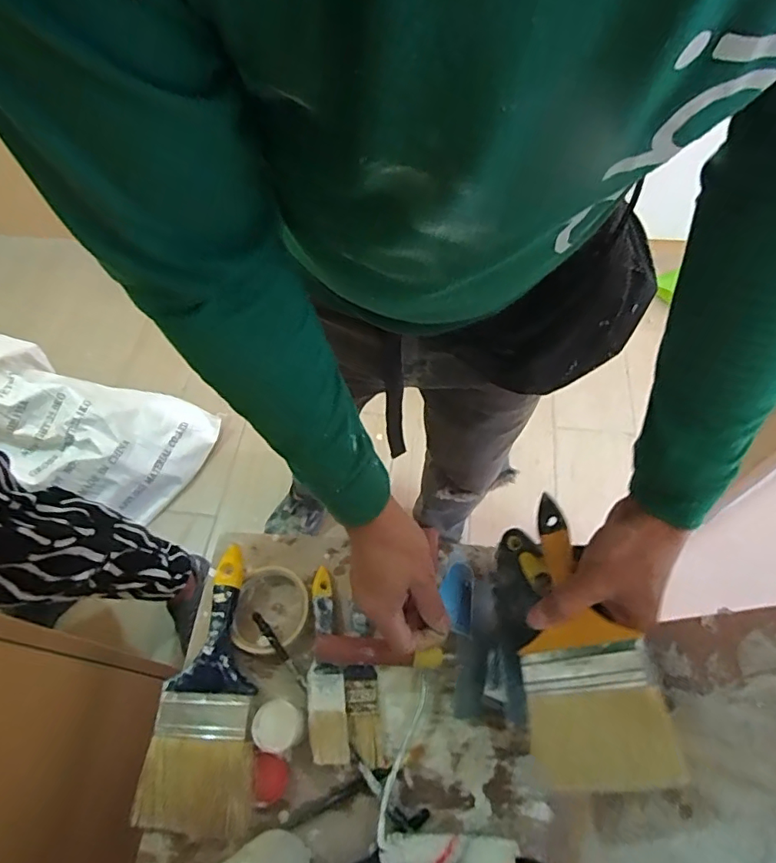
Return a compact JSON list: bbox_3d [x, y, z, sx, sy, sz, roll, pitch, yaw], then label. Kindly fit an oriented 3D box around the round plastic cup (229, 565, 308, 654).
[{"bbox_3d":[-0.127,0.189,0.565,0.078,0.029,0.090,-9,60,-2],"label":"round plastic cup"}]

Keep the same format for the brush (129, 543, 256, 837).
[{"bbox_3d":[-0.173,0.242,0.513,0.101,0.027,0.241,1,60,4],"label":"brush"}]

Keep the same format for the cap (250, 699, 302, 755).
[{"bbox_3d":[-0.097,0.258,0.459,0.041,0.010,0.040,-1,60,2],"label":"cap"}]

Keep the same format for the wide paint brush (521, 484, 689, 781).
[{"bbox_3d":[0.147,0.155,0.419,0.094,0.014,0.212,-19,50,21],"label":"wide paint brush"}]

